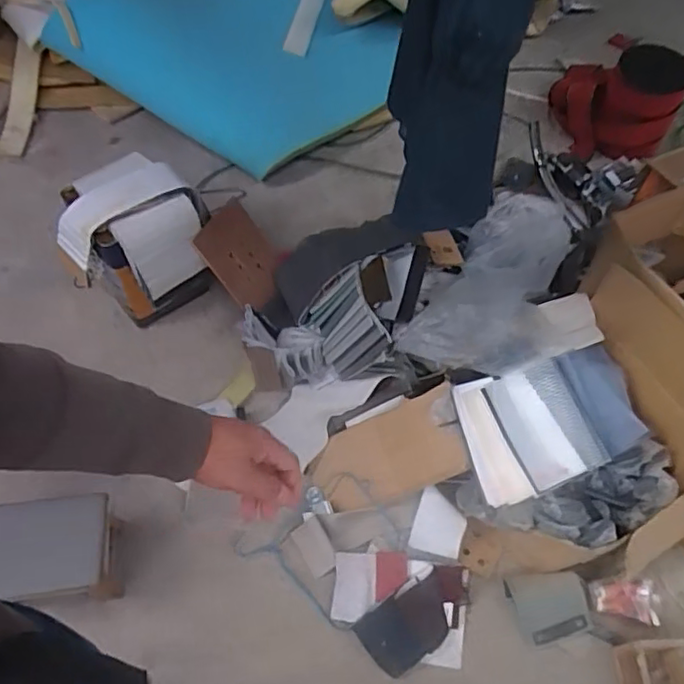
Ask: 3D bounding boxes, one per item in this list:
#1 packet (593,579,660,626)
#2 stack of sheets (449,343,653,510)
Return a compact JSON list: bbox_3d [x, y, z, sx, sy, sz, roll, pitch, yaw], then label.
[{"bbox_3d":[0.620,0.564,1.349,0.143,0.035,0.087,-3,58,-3],"label":"packet"},{"bbox_3d":[0.468,0.172,1.337,0.409,0.080,0.281,-16,80,-13],"label":"stack of sheets"}]

